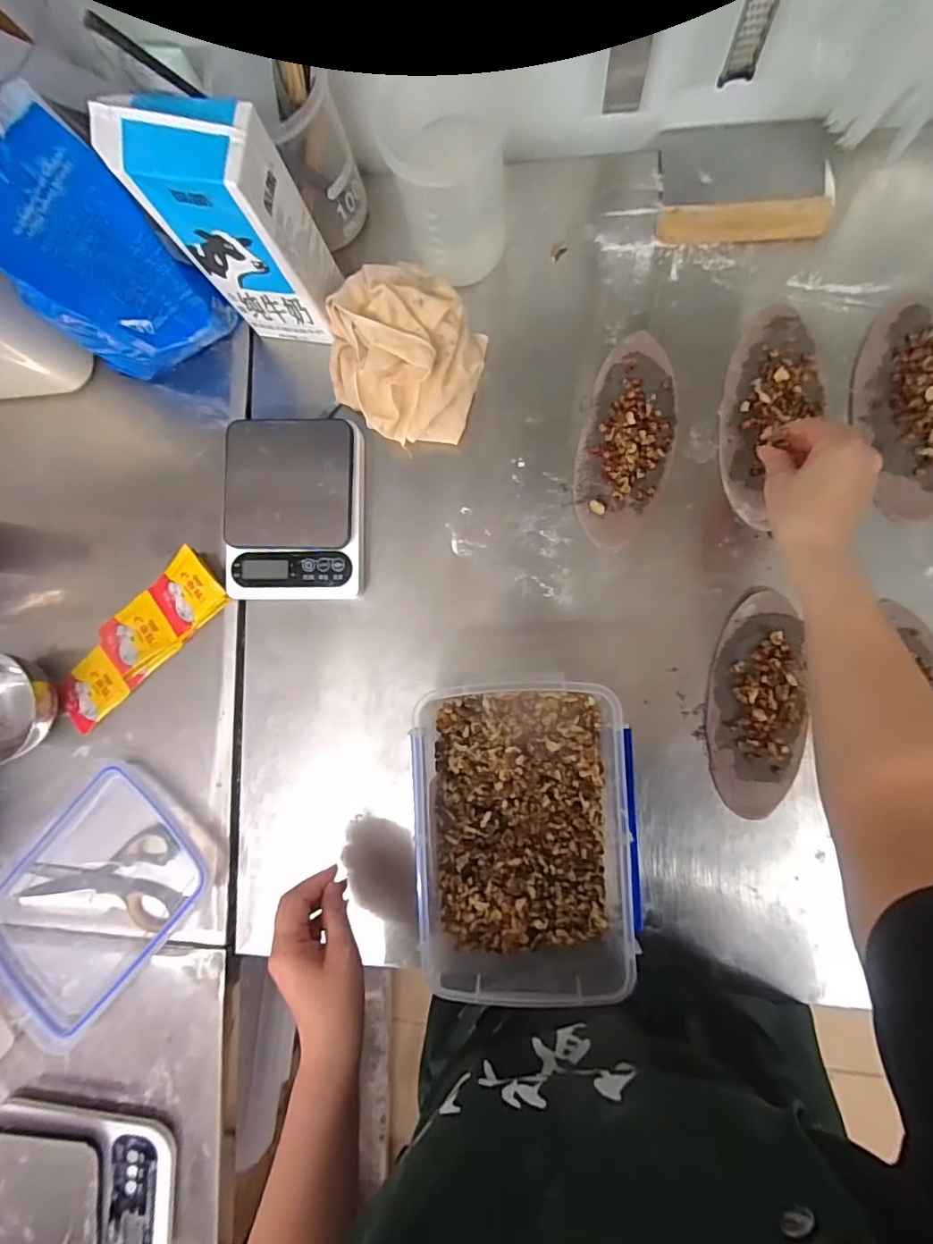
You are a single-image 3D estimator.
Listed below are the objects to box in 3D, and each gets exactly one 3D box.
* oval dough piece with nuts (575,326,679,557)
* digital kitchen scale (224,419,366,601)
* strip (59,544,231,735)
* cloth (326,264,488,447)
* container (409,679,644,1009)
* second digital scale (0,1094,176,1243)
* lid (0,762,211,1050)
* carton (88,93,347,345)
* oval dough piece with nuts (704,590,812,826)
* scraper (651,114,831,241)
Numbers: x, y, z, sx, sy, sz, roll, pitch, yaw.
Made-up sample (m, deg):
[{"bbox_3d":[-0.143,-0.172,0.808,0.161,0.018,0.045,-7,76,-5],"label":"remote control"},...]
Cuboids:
[{"bbox_3d":[0.153,-0.171,0.498,0.084,0.019,0.197,16,89,7],"label":"oval dough piece with nuts"},{"bbox_3d":[-0.169,-0.108,0.521,0.130,0.044,0.169,0,88,7],"label":"digital kitchen scale"},{"bbox_3d":[-0.342,0.020,0.544,0.216,0.022,0.069,-42,84,3],"label":"strip"},{"bbox_3d":[-0.054,-0.245,0.492,0.146,0.092,0.149,-32,84,4],"label":"cloth"},{"bbox_3d":[0.053,0.188,0.469,0.179,0.080,0.255,-4,87,7],"label":"container"},{"bbox_3d":[-0.391,0.571,0.521,0.200,0.040,0.157,1,88,7],"label":"second digital scale"},{"bbox_3d":[-0.396,0.293,0.542,0.176,0.023,0.264,42,93,7],"label":"lid"},{"bbox_3d":[-0.183,-0.321,0.440,0.104,0.192,0.064,10,89,7],"label":"carton"},{"bbox_3d":[0.262,0.076,0.479,0.074,0.018,0.199,0,88,7],"label":"oval dough piece with nuts"},{"bbox_3d":[0.259,-0.409,0.491,0.152,0.020,0.102,6,88,7],"label":"scraper"}]

